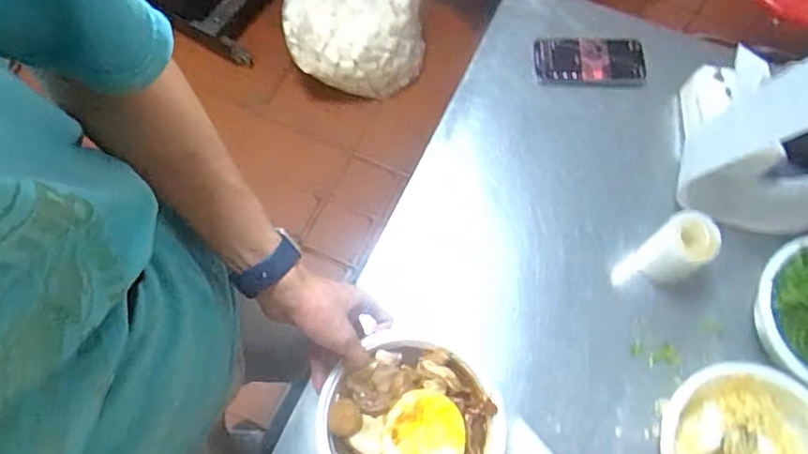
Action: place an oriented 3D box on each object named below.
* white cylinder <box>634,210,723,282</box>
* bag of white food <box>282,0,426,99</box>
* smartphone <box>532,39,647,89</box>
[{"bbox_3d":[0.294,0.027,0.619,0.054,0.091,0.055,0,68,-1],"label":"white cylinder"},{"bbox_3d":[-0.141,-0.579,1.623,0.382,0.237,0.370,-4,68,-2],"label":"bag of white food"},{"bbox_3d":[0.247,-0.218,0.757,0.146,0.011,0.075,1,68,0],"label":"smartphone"}]

